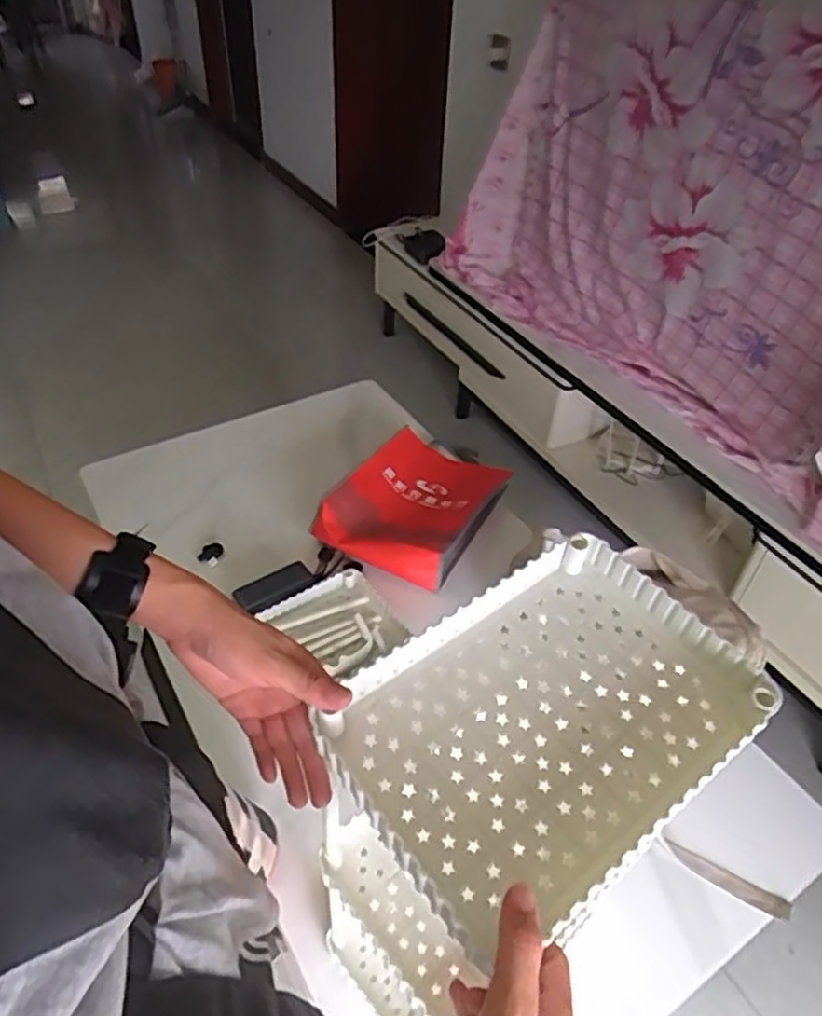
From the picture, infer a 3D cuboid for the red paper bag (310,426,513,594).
[{"bbox_3d":[0.014,-0.026,1.337,0.267,0.081,0.377,20,45,18],"label":"red paper bag"}]

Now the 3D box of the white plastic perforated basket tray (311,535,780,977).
[{"bbox_3d":[0.097,0.145,0.492,0.286,0.043,0.195,-27,50,-29],"label":"white plastic perforated basket tray"}]

